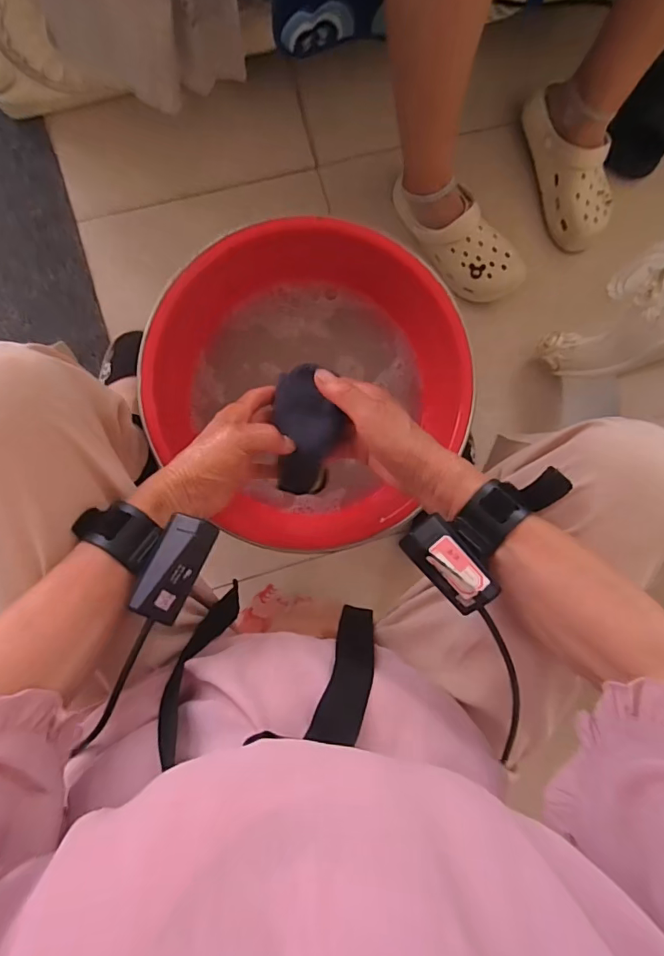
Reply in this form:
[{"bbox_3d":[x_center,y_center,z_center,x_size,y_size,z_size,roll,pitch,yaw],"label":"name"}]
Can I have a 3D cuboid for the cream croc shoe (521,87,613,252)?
[{"bbox_3d":[0.379,-0.502,0.804,0.080,0.090,0.243,-20,90,-5],"label":"cream croc shoe"}]

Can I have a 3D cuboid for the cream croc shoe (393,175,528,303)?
[{"bbox_3d":[0.188,-0.374,0.772,0.242,0.081,0.078,45,85,-2],"label":"cream croc shoe"}]

